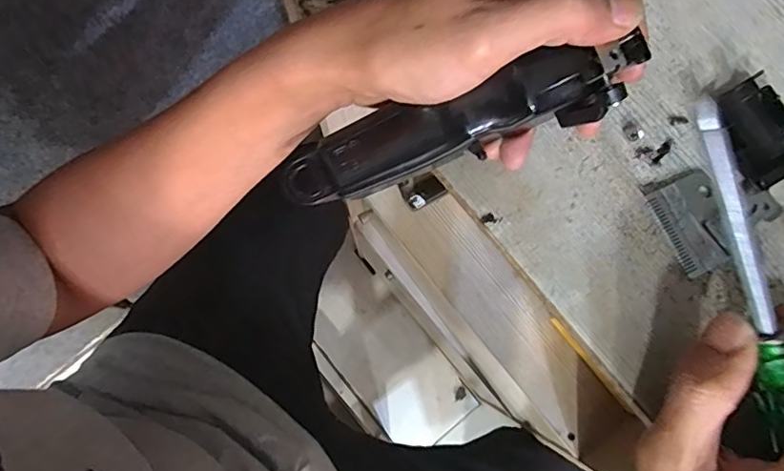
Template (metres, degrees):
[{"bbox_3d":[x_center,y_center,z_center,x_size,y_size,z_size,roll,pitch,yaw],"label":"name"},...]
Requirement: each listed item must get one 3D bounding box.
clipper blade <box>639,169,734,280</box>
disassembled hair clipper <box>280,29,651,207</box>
[{"bbox_3d":[0.150,-0.007,0.268,0.032,0.007,0.050,-18,77,-6],"label":"clipper blade"},{"bbox_3d":[0.030,-0.052,0.260,0.172,0.034,0.031,-17,76,16],"label":"disassembled hair clipper"}]

